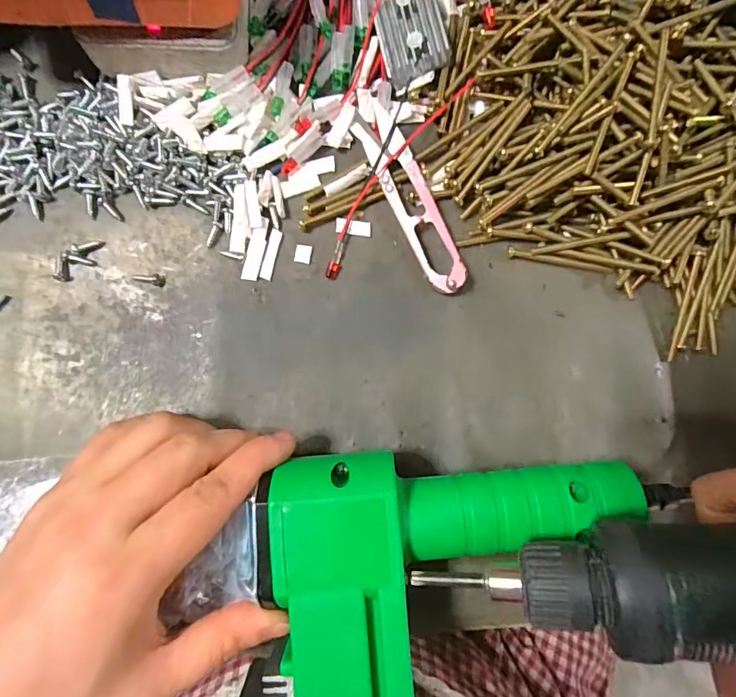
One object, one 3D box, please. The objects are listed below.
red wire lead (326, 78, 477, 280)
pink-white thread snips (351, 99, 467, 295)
[{"bbox_3d":[0.008,-0.091,0.226,0.027,0.007,0.122,33,84,0],"label":"red wire lead"},{"bbox_3d":[0.022,-0.076,0.225,0.021,0.012,0.103,-24,87,-5],"label":"pink-white thread snips"}]

